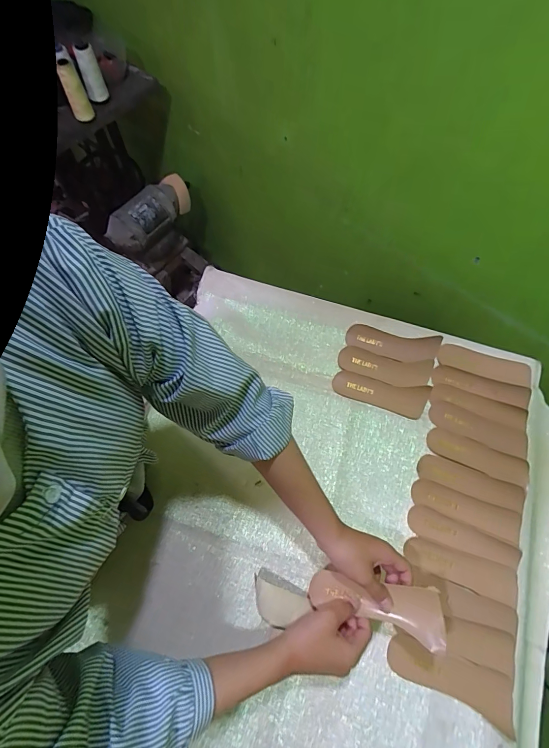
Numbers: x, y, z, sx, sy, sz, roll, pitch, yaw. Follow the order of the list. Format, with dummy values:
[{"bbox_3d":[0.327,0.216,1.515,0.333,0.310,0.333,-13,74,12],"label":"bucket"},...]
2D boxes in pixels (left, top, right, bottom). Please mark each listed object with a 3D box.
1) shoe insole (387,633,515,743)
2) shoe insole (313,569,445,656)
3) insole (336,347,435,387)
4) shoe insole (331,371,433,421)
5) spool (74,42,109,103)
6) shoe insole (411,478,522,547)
[{"bbox_3d":[0.219,0.376,0.458,0.149,0.009,0.054,23,68,10],"label":"shoe insole"},{"bbox_3d":[0.119,0.268,0.435,0.152,0.013,0.056,6,65,22],"label":"shoe insole"},{"bbox_3d":[0.187,-0.010,0.622,0.153,0.004,0.053,10,73,7],"label":"insole"},{"bbox_3d":[0.173,0.032,0.607,0.152,0.016,0.053,13,67,6],"label":"shoe insole"},{"bbox_3d":[-0.430,-0.704,0.859,0.046,0.118,0.037,-16,67,-7],"label":"spool"},{"bbox_3d":[0.274,0.194,0.530,0.145,0.004,0.041,18,73,15],"label":"shoe insole"}]

